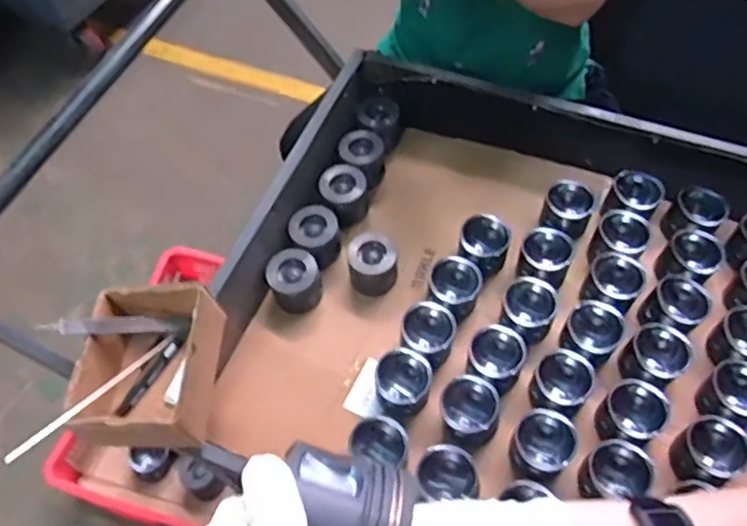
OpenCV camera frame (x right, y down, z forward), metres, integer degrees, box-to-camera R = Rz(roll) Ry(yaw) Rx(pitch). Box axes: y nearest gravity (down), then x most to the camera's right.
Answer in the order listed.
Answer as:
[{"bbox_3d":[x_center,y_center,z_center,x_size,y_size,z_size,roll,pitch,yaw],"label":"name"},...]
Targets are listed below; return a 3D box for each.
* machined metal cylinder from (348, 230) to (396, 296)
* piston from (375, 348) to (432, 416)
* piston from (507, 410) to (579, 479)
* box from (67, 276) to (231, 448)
[{"bbox_3d":[0.003,-0.003,1.092,0.078,0.088,0.090,-2,58,1],"label":"machined metal cylinder"},{"bbox_3d":[0.044,0.187,0.990,0.082,0.070,0.085,-1,58,2],"label":"piston"},{"bbox_3d":[0.241,0.266,0.922,0.082,0.066,0.089,-1,58,2],"label":"piston"},{"bbox_3d":[-0.295,0.137,0.856,0.169,0.098,0.191,-2,58,1],"label":"box"}]

